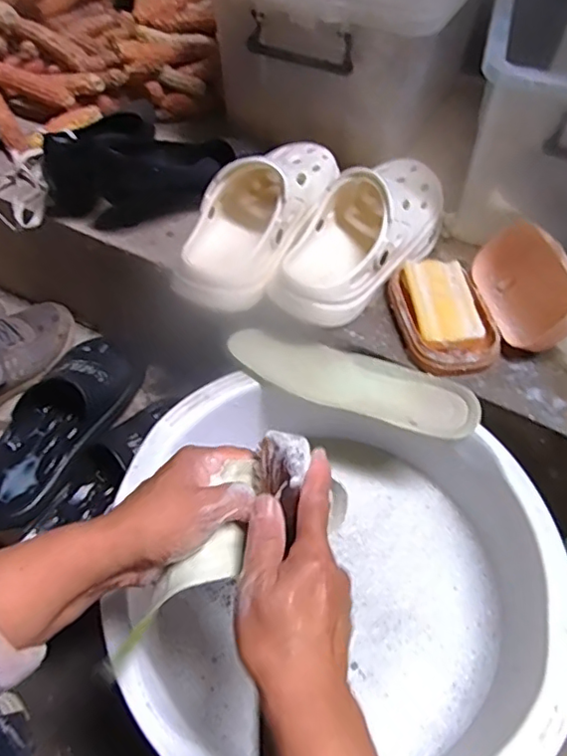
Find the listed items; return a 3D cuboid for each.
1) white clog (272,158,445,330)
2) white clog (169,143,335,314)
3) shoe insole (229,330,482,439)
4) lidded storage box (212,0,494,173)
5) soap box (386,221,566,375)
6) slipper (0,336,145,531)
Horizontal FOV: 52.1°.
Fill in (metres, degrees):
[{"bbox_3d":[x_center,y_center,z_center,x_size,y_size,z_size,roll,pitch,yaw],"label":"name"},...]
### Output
[{"bbox_3d":[0.091,-0.167,0.642,0.111,0.091,0.256,32,57,20],"label":"white clog"},{"bbox_3d":[-0.028,-0.186,0.654,0.109,0.085,0.253,18,53,11],"label":"white clog"},{"bbox_3d":[0.069,0.000,0.581,0.248,0.015,0.070,17,53,10],"label":"shoe insole"},{"bbox_3d":[0.104,-0.465,0.778,0.295,0.247,0.382,25,55,16],"label":"lidded storage box"},{"bbox_3d":[0.206,-0.090,0.603,0.169,0.083,0.144,-7,53,-9],"label":"soap box"},{"bbox_3d":[-0.283,0.046,0.718,0.117,0.065,0.281,23,54,15],"label":"slipper"}]

